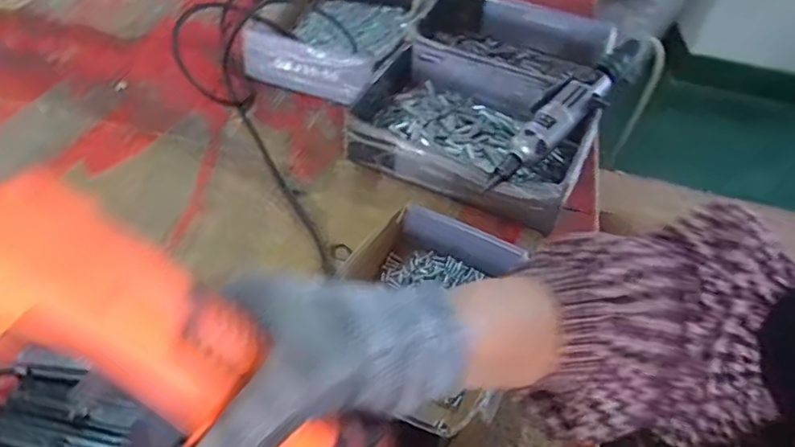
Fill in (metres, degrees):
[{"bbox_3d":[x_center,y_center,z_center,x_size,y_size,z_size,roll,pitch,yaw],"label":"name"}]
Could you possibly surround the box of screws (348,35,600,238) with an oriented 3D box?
[{"bbox_3d":[0.081,-0.105,0.666,0.246,0.058,0.184,22,47,15],"label":"box of screws"}]

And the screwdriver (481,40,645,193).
[{"bbox_3d":[0.182,-0.126,0.631,0.042,0.033,0.269,37,65,27],"label":"screwdriver"}]

